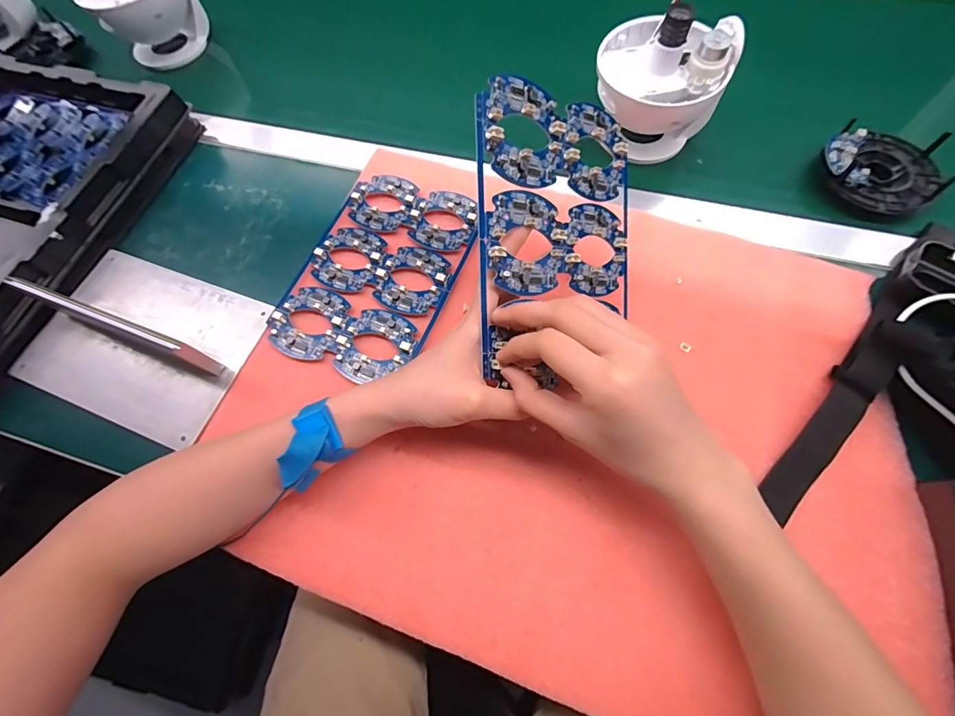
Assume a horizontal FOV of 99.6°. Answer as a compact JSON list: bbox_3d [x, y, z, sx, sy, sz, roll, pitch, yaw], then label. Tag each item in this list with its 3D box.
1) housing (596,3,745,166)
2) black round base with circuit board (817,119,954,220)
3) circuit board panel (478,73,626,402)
[{"bbox_3d":[0.176,-0.269,0.397,0.115,0.120,0.087,34,72,16],"label":"housing"},{"bbox_3d":[0.387,-0.182,0.384,0.100,0.025,0.102,-1,66,3],"label":"black round base with circuit board"},{"bbox_3d":[0.061,-0.082,0.283,0.134,0.006,0.192,-5,96,-32],"label":"circuit board panel"}]

